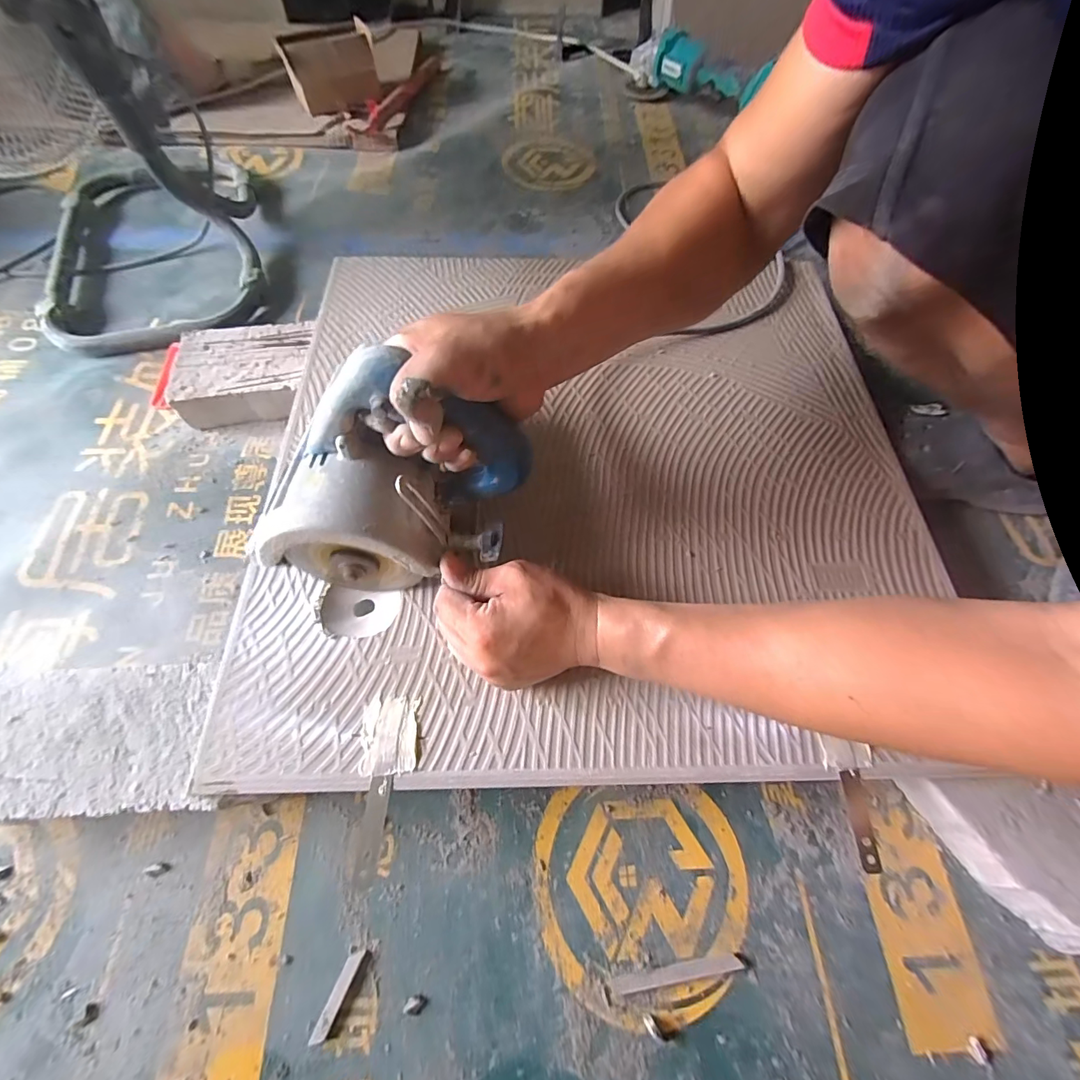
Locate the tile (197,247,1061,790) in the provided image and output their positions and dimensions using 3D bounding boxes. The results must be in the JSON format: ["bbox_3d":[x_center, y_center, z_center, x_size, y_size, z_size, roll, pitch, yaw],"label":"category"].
[{"bbox_3d":[0.048,-0.090,0.444,0.581,0.013,0.572,-1,65,-3],"label":"tile"}]

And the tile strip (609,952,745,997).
[{"bbox_3d":[0.095,0.304,0.318,0.093,0.004,0.010,-7,65,-6],"label":"tile strip"}]

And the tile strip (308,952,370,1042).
[{"bbox_3d":[-0.135,0.309,0.309,0.013,0.004,0.053,23,66,8],"label":"tile strip"}]

